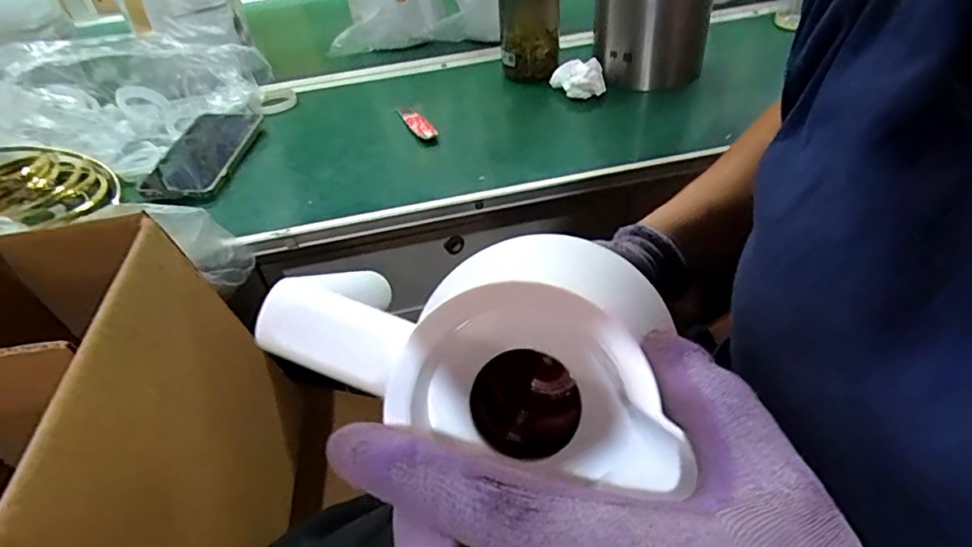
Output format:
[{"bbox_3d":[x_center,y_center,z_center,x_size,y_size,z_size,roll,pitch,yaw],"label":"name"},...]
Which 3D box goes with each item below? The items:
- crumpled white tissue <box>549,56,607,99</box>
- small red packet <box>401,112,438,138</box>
[{"bbox_3d":[0.110,-0.238,0.642,0.045,0.033,0.062,-20,43,-15],"label":"crumpled white tissue"},{"bbox_3d":[-0.078,-0.172,0.615,0.021,0.005,0.074,-23,44,-18],"label":"small red packet"}]

